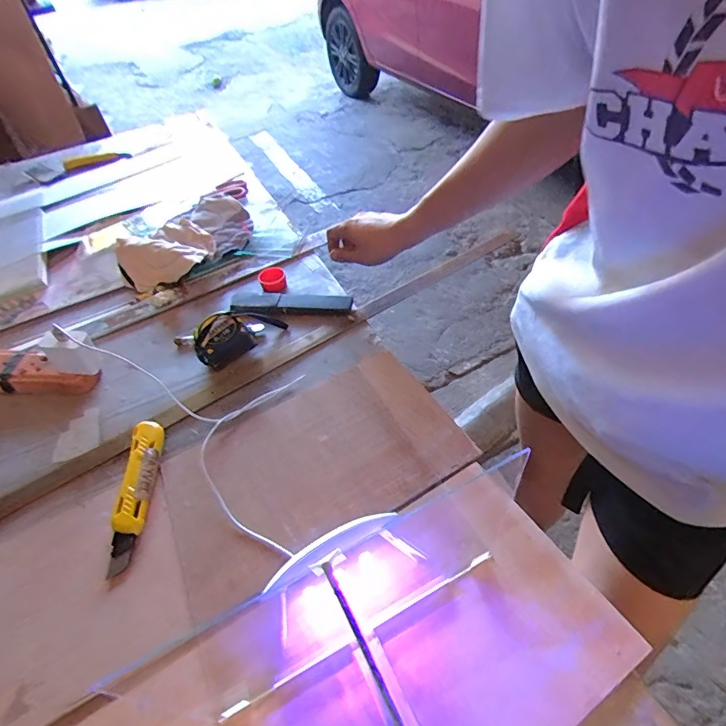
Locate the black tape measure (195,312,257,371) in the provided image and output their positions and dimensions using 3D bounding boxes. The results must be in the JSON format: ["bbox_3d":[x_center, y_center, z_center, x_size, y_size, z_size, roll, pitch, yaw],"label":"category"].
[{"bbox_3d":[-0.187,-0.031,0.588,0.073,0.047,0.054,-30,52,-19],"label":"black tape measure"}]

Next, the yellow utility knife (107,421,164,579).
[{"bbox_3d":[-0.236,0.131,0.464,0.032,0.023,0.161,-7,48,1],"label":"yellow utility knife"}]

